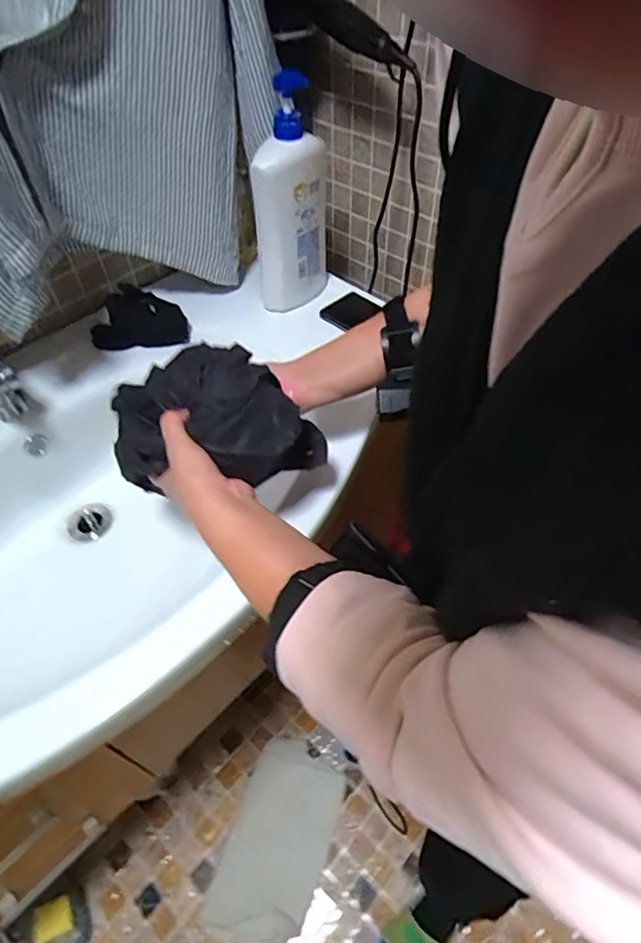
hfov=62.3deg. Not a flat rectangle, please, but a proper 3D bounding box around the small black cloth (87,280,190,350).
[{"bbox_3d":[-0.256,-0.203,0.746,0.121,0.022,0.102,32,79,4],"label":"small black cloth"}]

